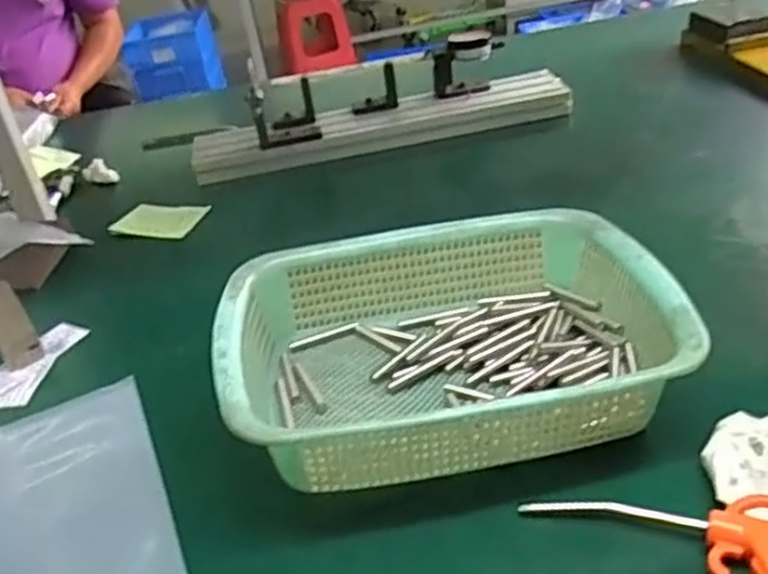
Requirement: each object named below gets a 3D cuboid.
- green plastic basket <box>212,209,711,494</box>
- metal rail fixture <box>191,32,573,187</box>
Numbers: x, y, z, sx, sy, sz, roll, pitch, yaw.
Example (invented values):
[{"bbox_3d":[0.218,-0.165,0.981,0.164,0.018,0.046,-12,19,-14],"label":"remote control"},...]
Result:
[{"bbox_3d":[0.043,0.036,0.517,0.294,0.084,0.216,-12,35,-2],"label":"green plastic basket"},{"bbox_3d":[-0.007,-0.230,0.946,0.481,0.091,0.106,-14,35,-5],"label":"metal rail fixture"}]

